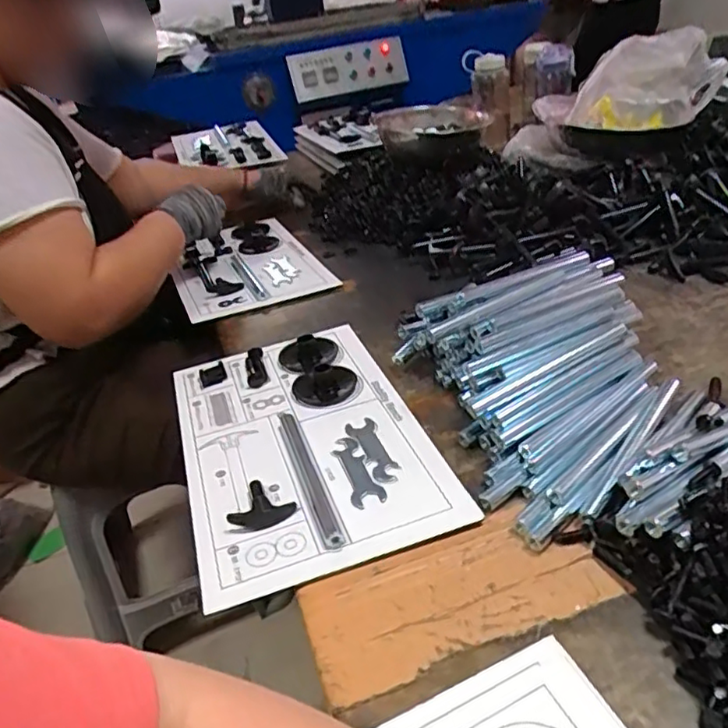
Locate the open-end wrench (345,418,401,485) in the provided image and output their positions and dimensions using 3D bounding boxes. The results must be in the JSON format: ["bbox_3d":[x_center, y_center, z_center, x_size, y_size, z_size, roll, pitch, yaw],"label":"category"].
[{"bbox_3d":[0.010,0.080,0.575,0.028,0.004,0.095,-15,35,-15],"label":"open-end wrench"}]

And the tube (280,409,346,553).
[{"bbox_3d":[-0.051,0.096,0.554,0.016,0.009,0.190,-14,35,-14],"label":"tube"}]

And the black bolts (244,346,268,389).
[{"bbox_3d":[-0.126,0.004,0.714,0.023,0.012,0.074,-10,34,-9],"label":"black bolts"}]

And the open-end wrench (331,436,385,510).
[{"bbox_3d":[-0.008,0.096,0.553,0.029,0.004,0.093,-15,35,-15],"label":"open-end wrench"}]

